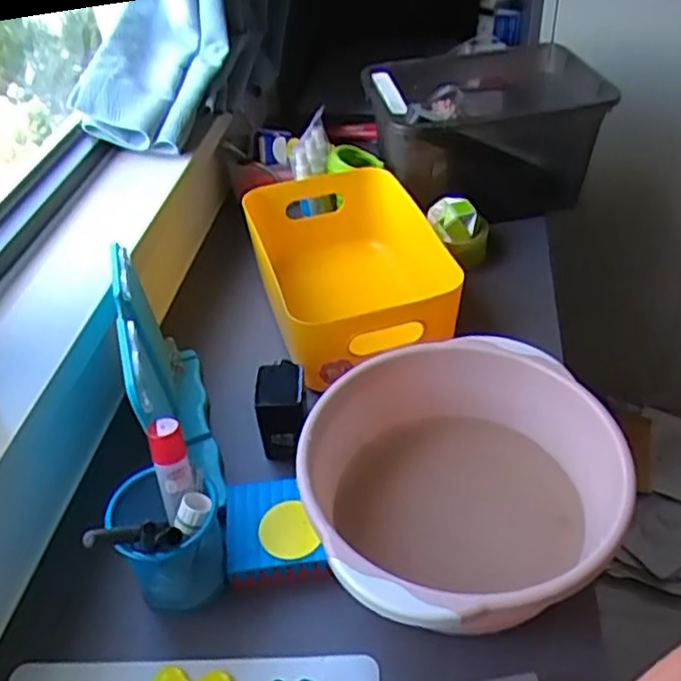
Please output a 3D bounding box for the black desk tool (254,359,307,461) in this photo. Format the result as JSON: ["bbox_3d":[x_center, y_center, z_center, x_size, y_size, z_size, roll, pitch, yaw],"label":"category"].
[{"bbox_3d":[-0.058,0.069,0.718,0.048,0.078,0.069,-1,43,4],"label":"black desk tool"}]

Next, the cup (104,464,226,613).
[{"bbox_3d":[-0.144,0.170,0.591,0.088,0.094,0.084,-7,43,-3],"label":"cup"}]

